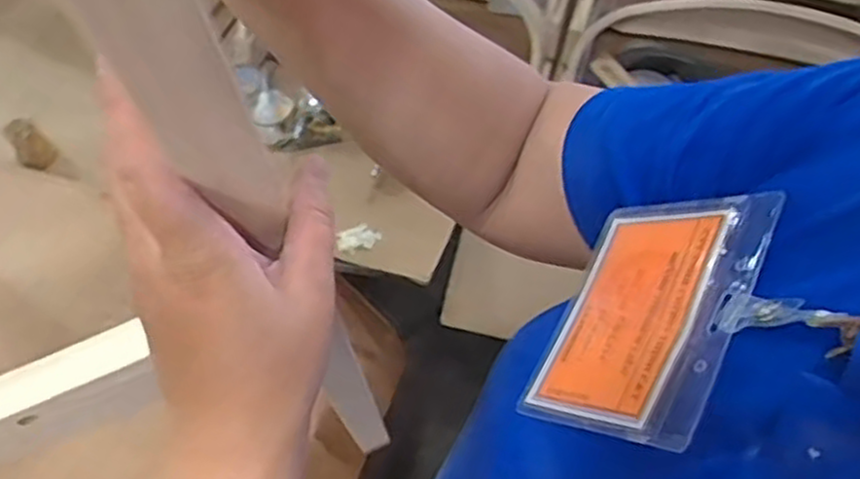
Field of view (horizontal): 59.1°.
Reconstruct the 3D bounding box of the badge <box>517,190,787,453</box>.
[{"bbox_3d":[0.080,0.027,0.288,0.004,0.084,0.098,39,69,-25],"label":"badge"}]

